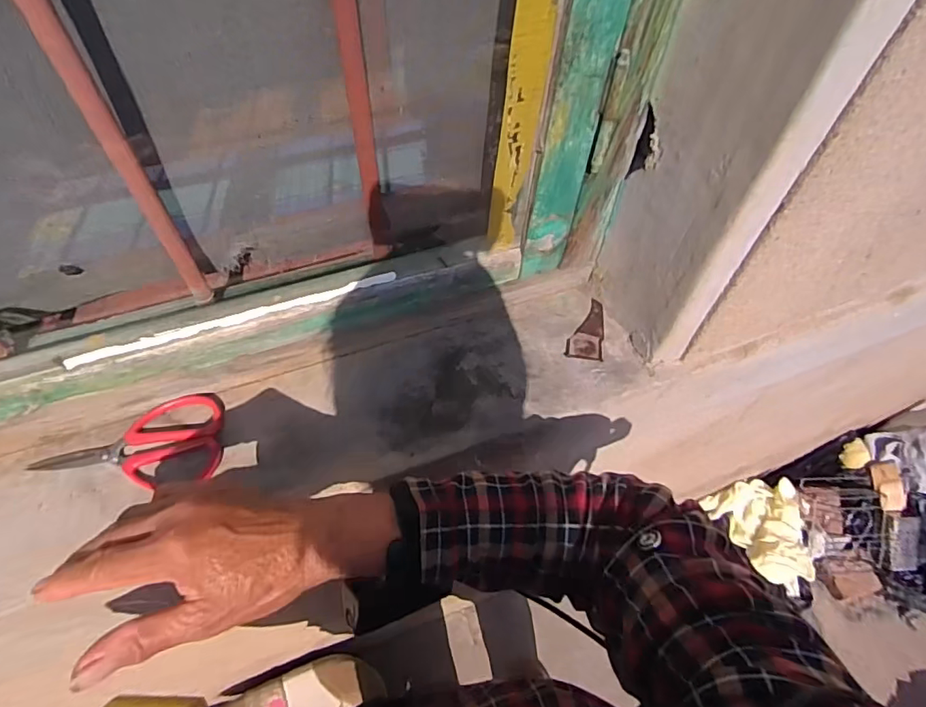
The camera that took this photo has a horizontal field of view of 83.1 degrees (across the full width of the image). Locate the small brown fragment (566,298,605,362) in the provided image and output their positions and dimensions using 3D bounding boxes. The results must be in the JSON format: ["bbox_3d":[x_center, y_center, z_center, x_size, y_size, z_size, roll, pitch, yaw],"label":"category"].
[{"bbox_3d":[0.121,-0.024,0.517,0.035,0.008,0.070,5,53,7],"label":"small brown fragment"}]

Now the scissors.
[{"bbox_3d":[-0.271,0.076,0.424,0.141,0.015,0.073,-12,53,-6],"label":"scissors"}]

